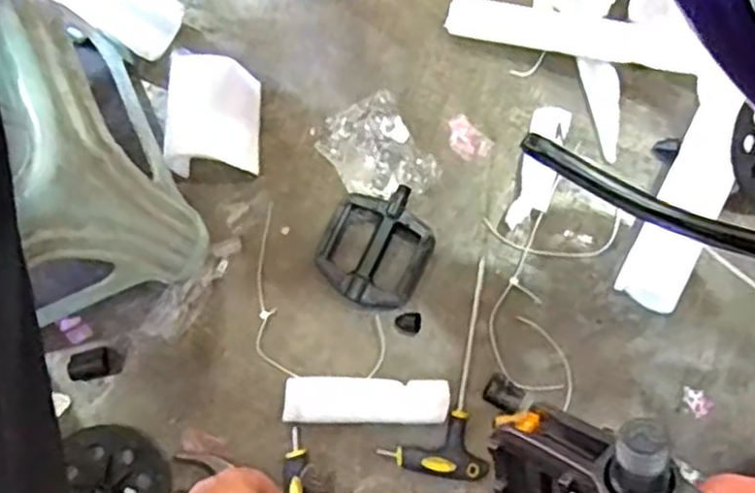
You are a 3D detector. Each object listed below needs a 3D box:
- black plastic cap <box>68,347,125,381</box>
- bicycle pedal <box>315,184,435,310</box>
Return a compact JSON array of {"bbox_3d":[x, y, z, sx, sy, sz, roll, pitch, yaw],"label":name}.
[{"bbox_3d":[-0.267,0.111,0.695,0.048,0.010,0.026,-12,79,-1],"label":"black plastic cap"},{"bbox_3d":[0.002,-0.001,0.705,0.098,0.025,0.115,28,81,6],"label":"bicycle pedal"}]

